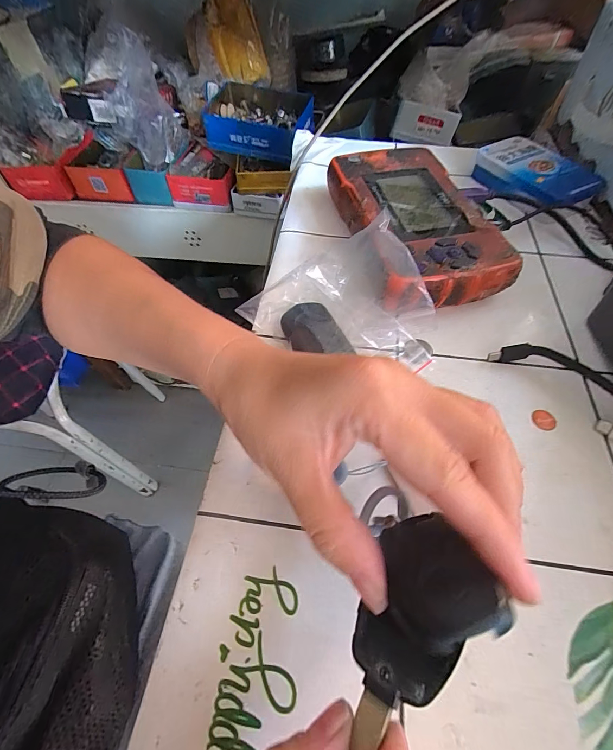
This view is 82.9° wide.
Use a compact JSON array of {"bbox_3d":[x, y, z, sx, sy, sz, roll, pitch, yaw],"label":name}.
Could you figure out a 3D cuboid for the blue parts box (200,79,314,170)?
[{"bbox_3d":[-0.075,-0.390,0.539,0.171,0.055,0.127,11,58,8],"label":"blue parts box"}]

